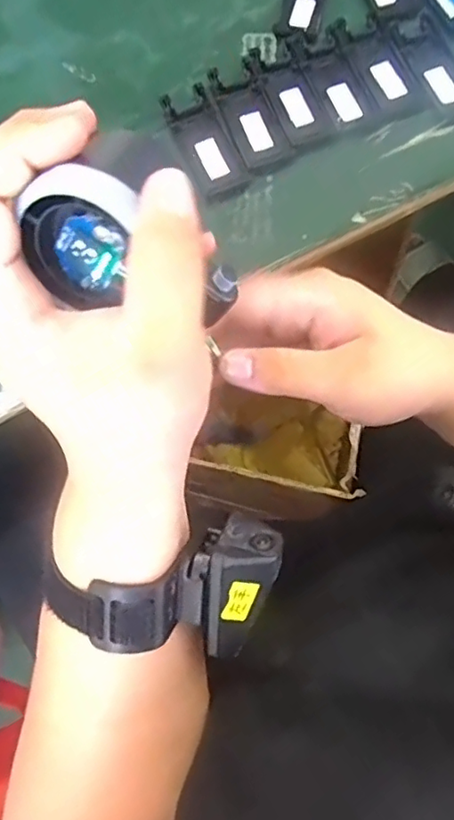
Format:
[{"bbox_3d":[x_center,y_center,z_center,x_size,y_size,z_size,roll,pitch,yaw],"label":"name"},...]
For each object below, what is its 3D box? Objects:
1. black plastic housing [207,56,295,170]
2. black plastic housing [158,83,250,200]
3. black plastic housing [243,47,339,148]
[{"bbox_3d":[0.018,-0.238,0.464,0.039,0.007,0.096,-21,75,-5],"label":"black plastic housing"},{"bbox_3d":[-0.018,-0.214,0.459,0.041,0.007,0.099,-23,75,-5],"label":"black plastic housing"},{"bbox_3d":[0.050,-0.257,0.468,0.040,0.006,0.096,-28,75,-6],"label":"black plastic housing"}]

